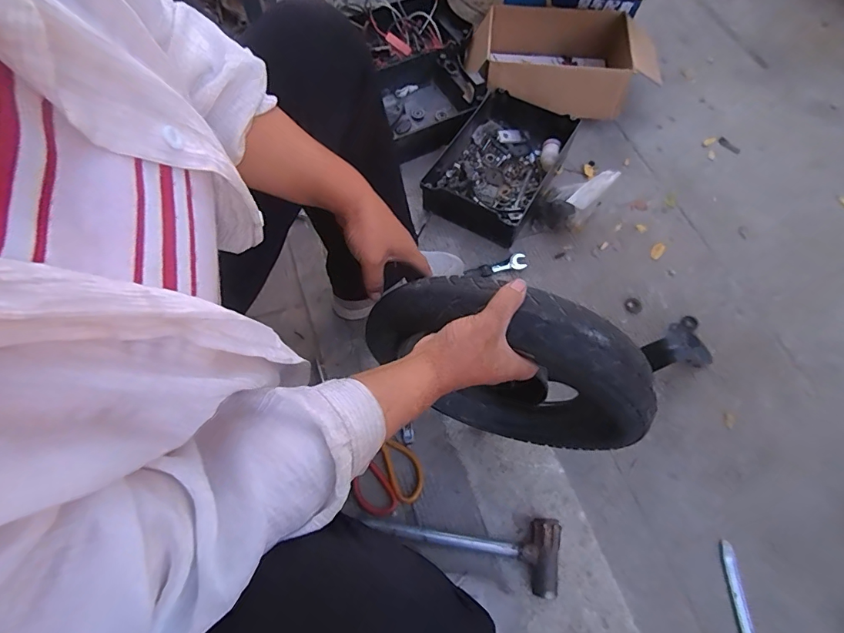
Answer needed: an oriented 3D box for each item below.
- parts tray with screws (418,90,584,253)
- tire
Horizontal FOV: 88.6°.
[{"bbox_3d":[0.161,-0.324,0.925,0.226,0.074,0.331,27,66,11],"label":"parts tray with screws"},{"bbox_3d":[0.092,0.072,0.531,0.321,0.315,0.055,18,64,7],"label":"tire"}]

